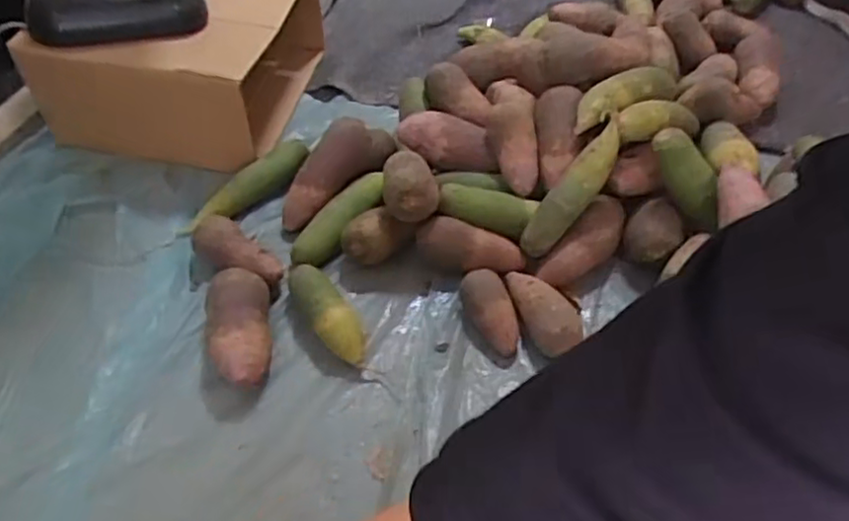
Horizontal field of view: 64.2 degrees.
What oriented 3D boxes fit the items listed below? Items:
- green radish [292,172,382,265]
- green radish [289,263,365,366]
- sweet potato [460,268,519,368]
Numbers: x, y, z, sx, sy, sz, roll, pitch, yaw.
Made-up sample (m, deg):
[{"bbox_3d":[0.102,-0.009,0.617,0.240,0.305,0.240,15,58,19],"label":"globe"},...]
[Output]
[{"bbox_3d":[-0.113,-0.057,0.914,0.052,0.044,0.172,27,53,22],"label":"green radish"},{"bbox_3d":[-0.119,0.063,0.824,0.058,0.063,0.144,-20,51,-18],"label":"green radish"},{"bbox_3d":[0.079,0.069,0.831,0.062,0.045,0.118,-7,48,-7],"label":"sweet potato"}]

